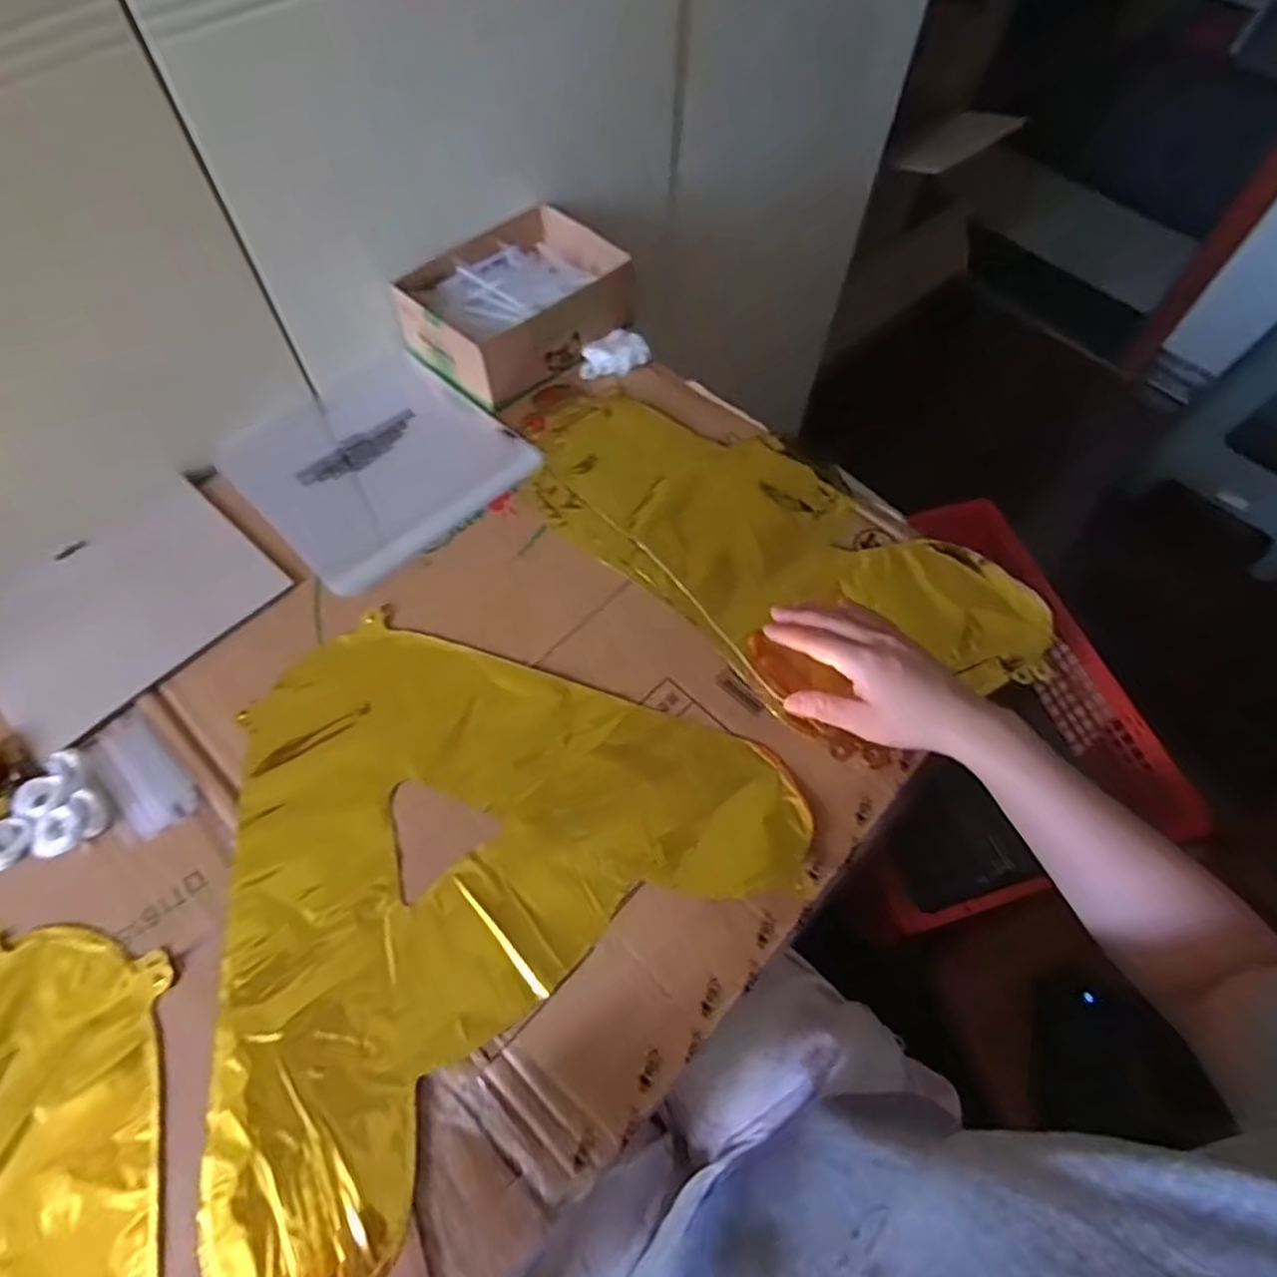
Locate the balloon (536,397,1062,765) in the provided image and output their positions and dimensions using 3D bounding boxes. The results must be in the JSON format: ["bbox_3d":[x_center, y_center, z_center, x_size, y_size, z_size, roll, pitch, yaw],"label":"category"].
[{"bbox_3d":[0.103,-0.067,0.574,0.424,0.033,0.208,35,64,15],"label":"balloon"}]

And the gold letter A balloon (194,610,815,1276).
[{"bbox_3d":[-0.130,0.143,0.436,0.325,0.006,0.375,37,66,17],"label":"gold letter A balloon"}]

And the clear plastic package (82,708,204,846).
[{"bbox_3d":[-0.328,0.087,0.466,0.042,0.008,0.093,-38,69,-20],"label":"clear plastic package"}]

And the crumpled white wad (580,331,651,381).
[{"bbox_3d":[-0.023,-0.264,0.658,0.066,0.015,0.045,-37,68,-20],"label":"crumpled white wad"}]

